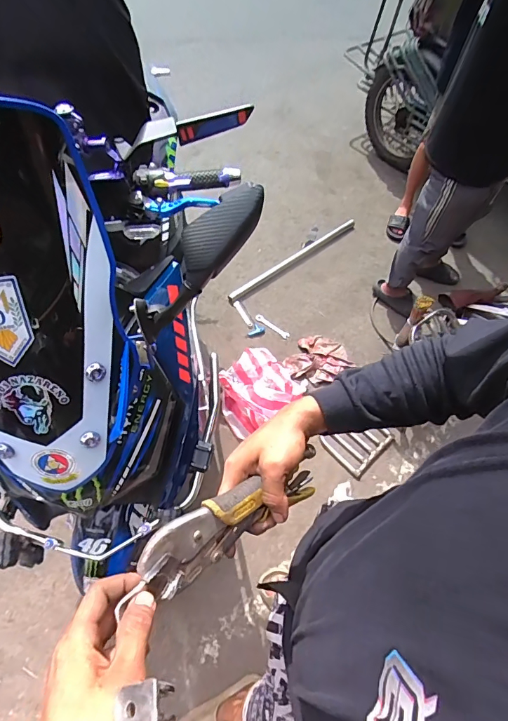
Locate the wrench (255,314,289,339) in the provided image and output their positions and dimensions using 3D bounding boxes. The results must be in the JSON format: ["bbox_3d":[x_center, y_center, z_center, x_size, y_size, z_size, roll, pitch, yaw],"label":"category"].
[{"bbox_3d":[0.087,-0.163,1.912,0.188,0.013,0.034,36,64,16],"label":"wrench"}]

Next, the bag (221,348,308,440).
[{"bbox_3d":[0.021,0.105,1.634,0.290,0.186,0.353,34,63,18],"label":"bag"}]

